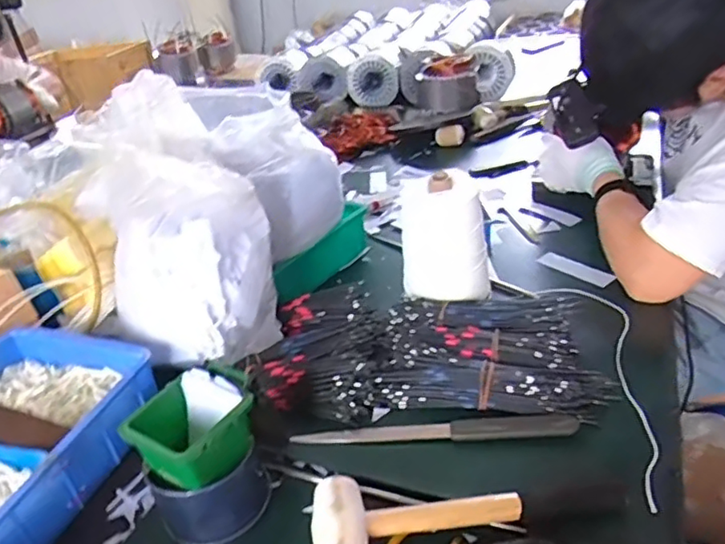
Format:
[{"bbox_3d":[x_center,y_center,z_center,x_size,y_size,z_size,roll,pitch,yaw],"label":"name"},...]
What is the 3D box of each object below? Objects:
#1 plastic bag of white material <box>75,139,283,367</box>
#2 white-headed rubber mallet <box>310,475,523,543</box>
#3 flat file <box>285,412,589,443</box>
[{"bbox_3d":[-0.246,-0.059,0.764,0.178,0.208,0.347,-22,34,-23],"label":"plastic bag of white material"},{"bbox_3d":[0.045,0.205,0.493,0.175,0.048,0.090,-8,31,-1],"label":"white-headed rubber mallet"},{"bbox_3d":[0.071,0.160,0.597,0.276,0.012,0.029,-3,31,7],"label":"flat file"}]

